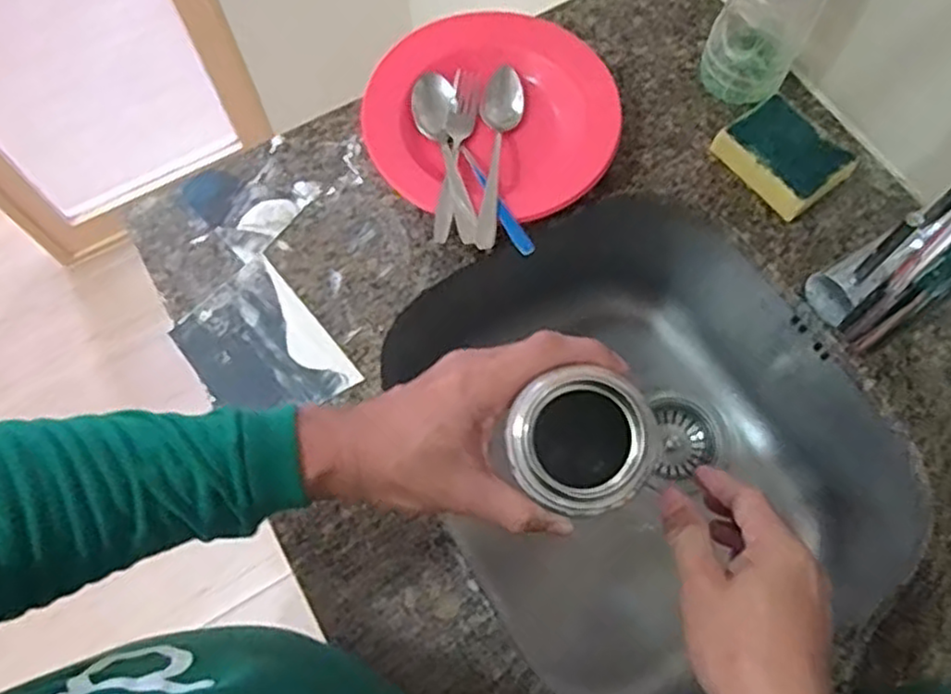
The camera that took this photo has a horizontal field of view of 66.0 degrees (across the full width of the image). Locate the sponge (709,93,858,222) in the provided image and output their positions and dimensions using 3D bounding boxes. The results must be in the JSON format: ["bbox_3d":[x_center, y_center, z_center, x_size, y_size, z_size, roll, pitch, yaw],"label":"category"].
[{"bbox_3d":[0.263,-0.163,0.635,0.076,0.034,0.095,-33,71,-12],"label":"sponge"}]

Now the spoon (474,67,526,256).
[{"bbox_3d":[0.022,-0.164,0.626,0.034,0.030,0.192,3,68,2],"label":"spoon"}]

